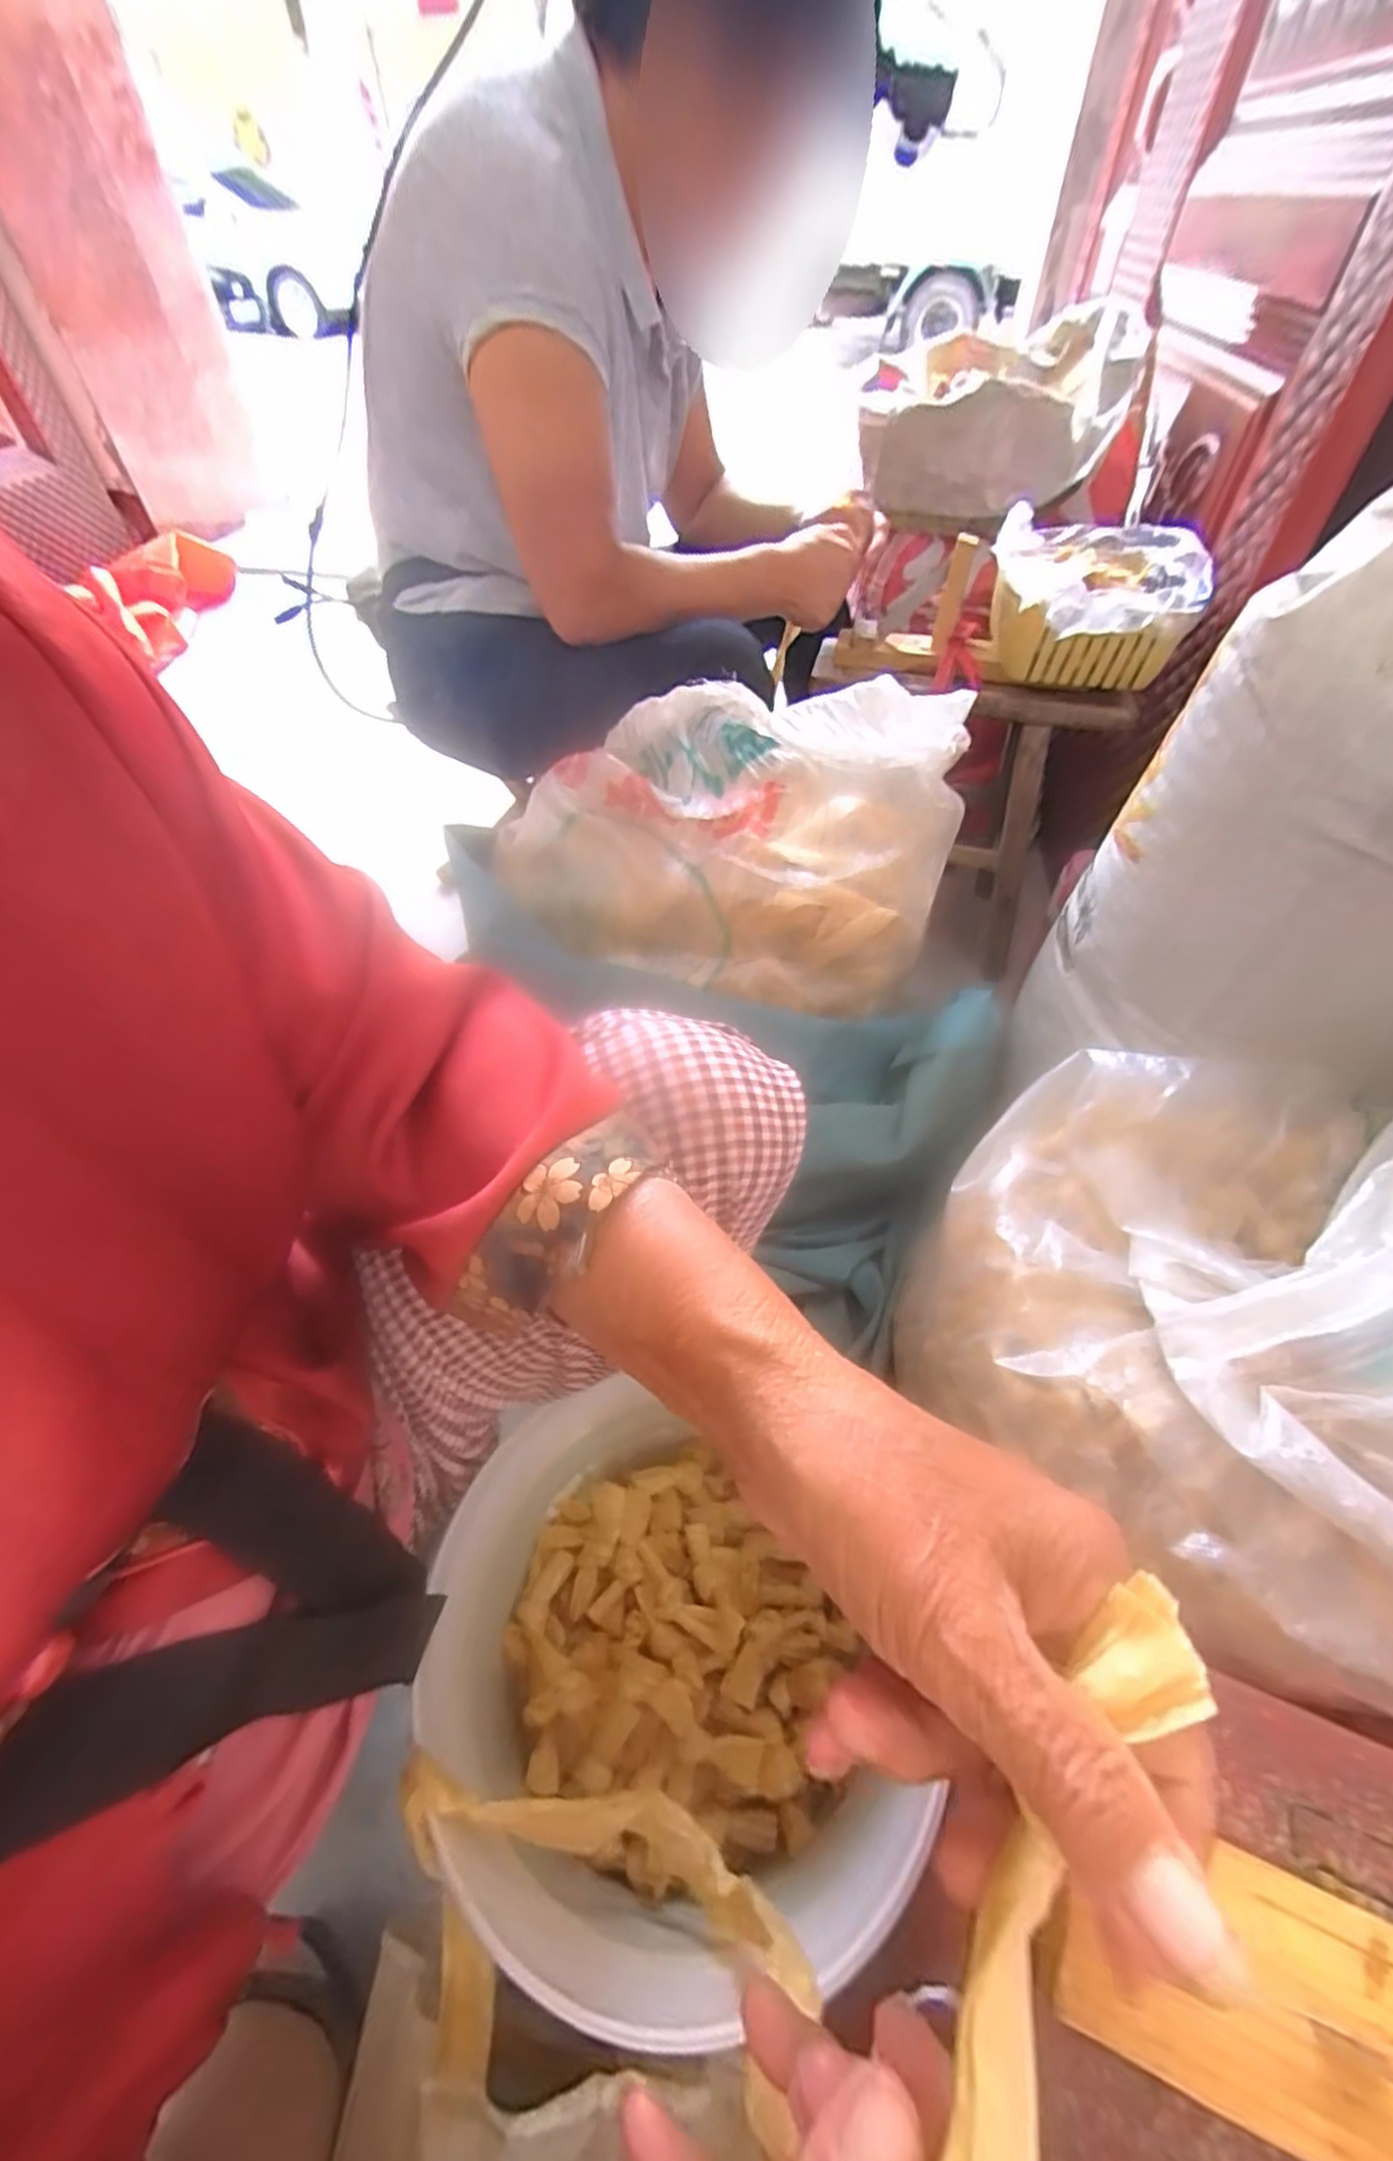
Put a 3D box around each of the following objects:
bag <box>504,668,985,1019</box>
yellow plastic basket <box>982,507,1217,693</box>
[{"bbox_3d":[0.024,-0.211,0.651,0.427,0.225,0.176,2,51,2],"label":"bag"},{"bbox_3d":[0.409,-0.494,0.764,0.201,0.108,0.247,15,53,12],"label":"yellow plastic basket"}]

